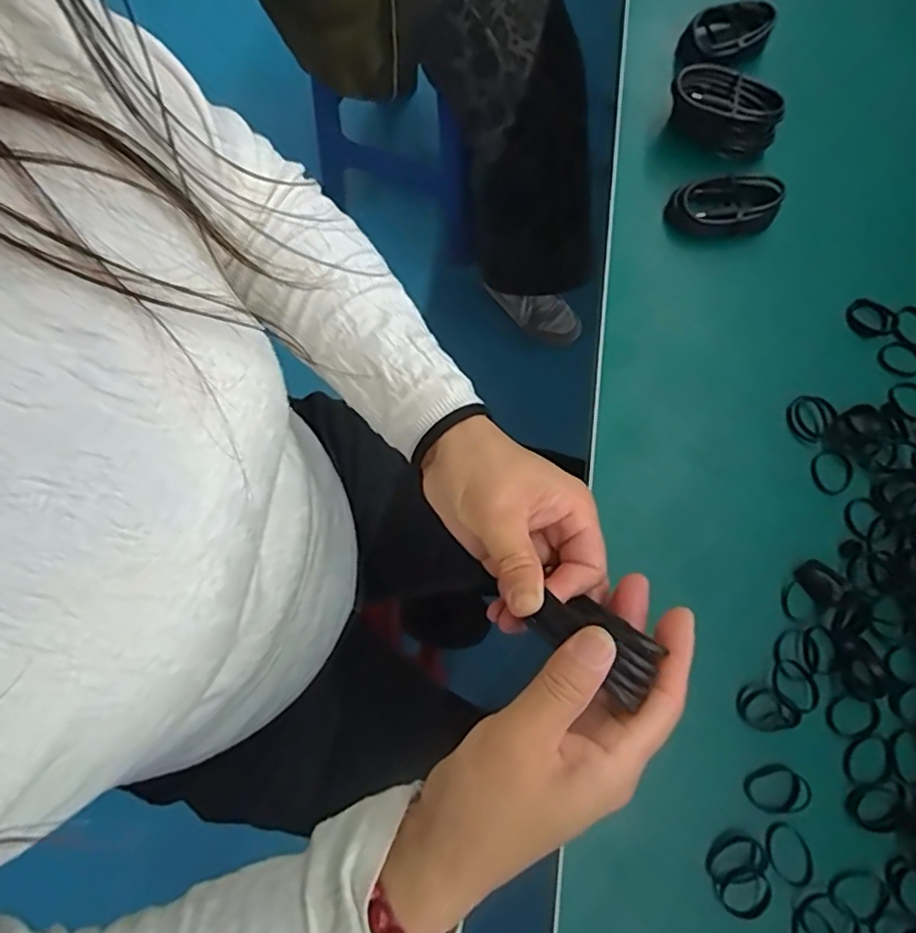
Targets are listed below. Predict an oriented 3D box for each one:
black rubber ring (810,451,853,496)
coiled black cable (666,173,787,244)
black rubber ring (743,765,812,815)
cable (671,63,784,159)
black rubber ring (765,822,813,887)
[{"bbox_3d":[0.232,0.003,0.378,0.026,0.004,0.025,0,74,0],"label":"black rubber ring"},{"bbox_3d":[0.185,-0.181,0.424,0.074,0.022,0.041,2,74,1],"label":"coiled black cable"},{"bbox_3d":[0.172,0.174,0.327,0.032,0.006,0.023,-13,74,-3],"label":"black rubber ring"},{"bbox_3d":[0.190,-0.253,0.436,0.076,0.041,0.034,30,76,9],"label":"cable"},{"bbox_3d":[0.172,0.202,0.317,0.021,0.004,0.032,-25,75,-6],"label":"black rubber ring"}]

